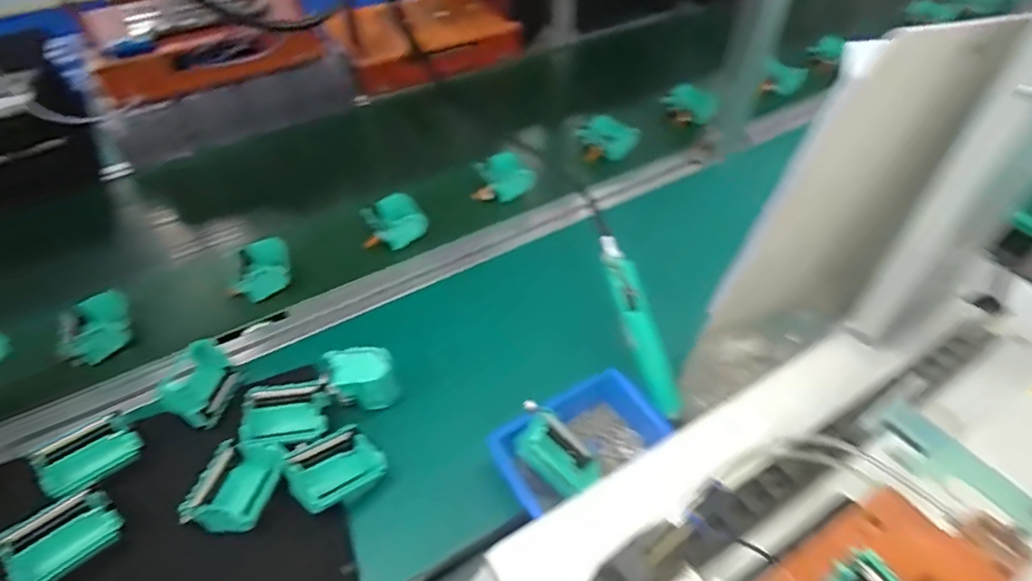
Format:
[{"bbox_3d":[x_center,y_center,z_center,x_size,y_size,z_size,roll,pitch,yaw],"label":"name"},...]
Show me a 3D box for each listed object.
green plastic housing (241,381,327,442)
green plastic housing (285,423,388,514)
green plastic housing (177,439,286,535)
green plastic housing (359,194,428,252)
[{"bbox_3d":[-0.215,0.115,0.530,0.070,0.029,0.060,-8,47,-7],"label":"green plastic housing"},{"bbox_3d":[-0.162,0.157,0.503,0.075,0.033,0.058,-30,53,-25],"label":"green plastic housing"},{"bbox_3d":[-0.239,0.170,0.489,0.063,0.029,0.073,12,48,11],"label":"green plastic housing"},{"bbox_3d":[-0.163,-0.089,0.746,0.088,0.036,0.078,-27,52,-23],"label":"green plastic housing"}]

